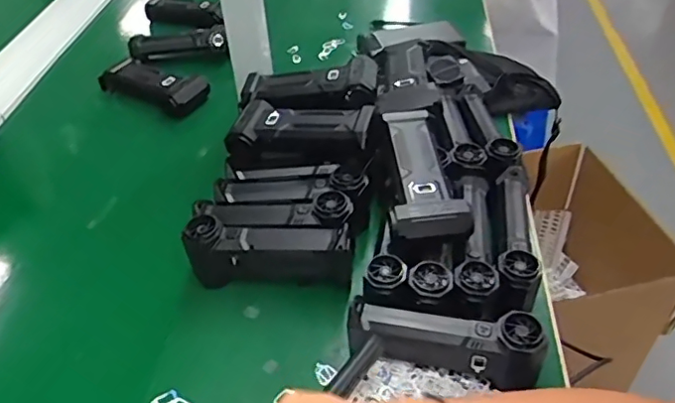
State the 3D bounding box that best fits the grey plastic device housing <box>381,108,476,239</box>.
[{"bbox_3d":[0.081,-0.027,0.547,0.064,0.045,0.161,-3,43,0],"label":"grey plastic device housing"}]

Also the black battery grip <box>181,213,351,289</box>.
[{"bbox_3d":[-0.065,0.050,0.544,0.153,0.072,0.032,0,43,3],"label":"black battery grip"}]

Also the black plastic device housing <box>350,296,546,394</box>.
[{"bbox_3d":[0.085,0.118,0.470,0.151,0.075,0.040,10,44,13],"label":"black plastic device housing"}]

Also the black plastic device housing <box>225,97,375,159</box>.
[{"bbox_3d":[-0.037,-0.072,0.617,0.152,0.052,0.073,7,44,10],"label":"black plastic device housing"}]

